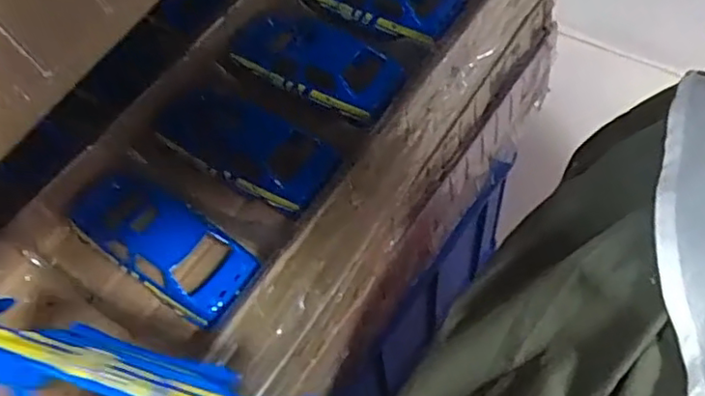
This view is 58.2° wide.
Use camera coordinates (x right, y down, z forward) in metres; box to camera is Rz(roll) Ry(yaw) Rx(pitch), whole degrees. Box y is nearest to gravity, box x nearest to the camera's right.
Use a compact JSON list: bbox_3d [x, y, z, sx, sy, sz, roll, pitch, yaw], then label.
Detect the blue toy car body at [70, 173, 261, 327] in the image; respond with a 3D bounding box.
[{"bbox_3d":[-0.108,0.032,0.375,0.113,0.035,0.050,33,65,23],"label":"blue toy car body"}]

